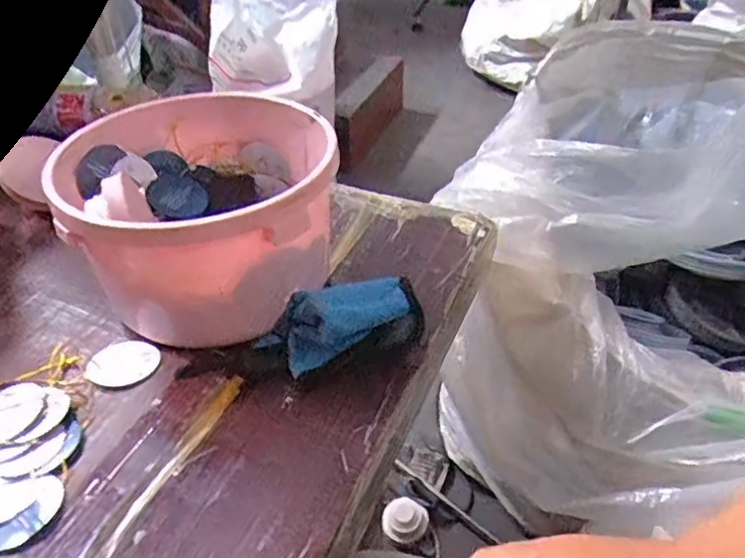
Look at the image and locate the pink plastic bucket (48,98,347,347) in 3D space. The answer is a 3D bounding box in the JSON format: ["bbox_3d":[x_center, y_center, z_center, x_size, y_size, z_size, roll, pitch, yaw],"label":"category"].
[{"bbox_3d":[-0.140,-0.053,0.512,0.206,0.134,0.204,0,40,0],"label":"pink plastic bucket"}]

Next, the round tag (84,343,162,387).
[{"bbox_3d":[-0.198,0.067,0.473,0.054,0.004,0.042,-2,40,-2],"label":"round tag"}]

